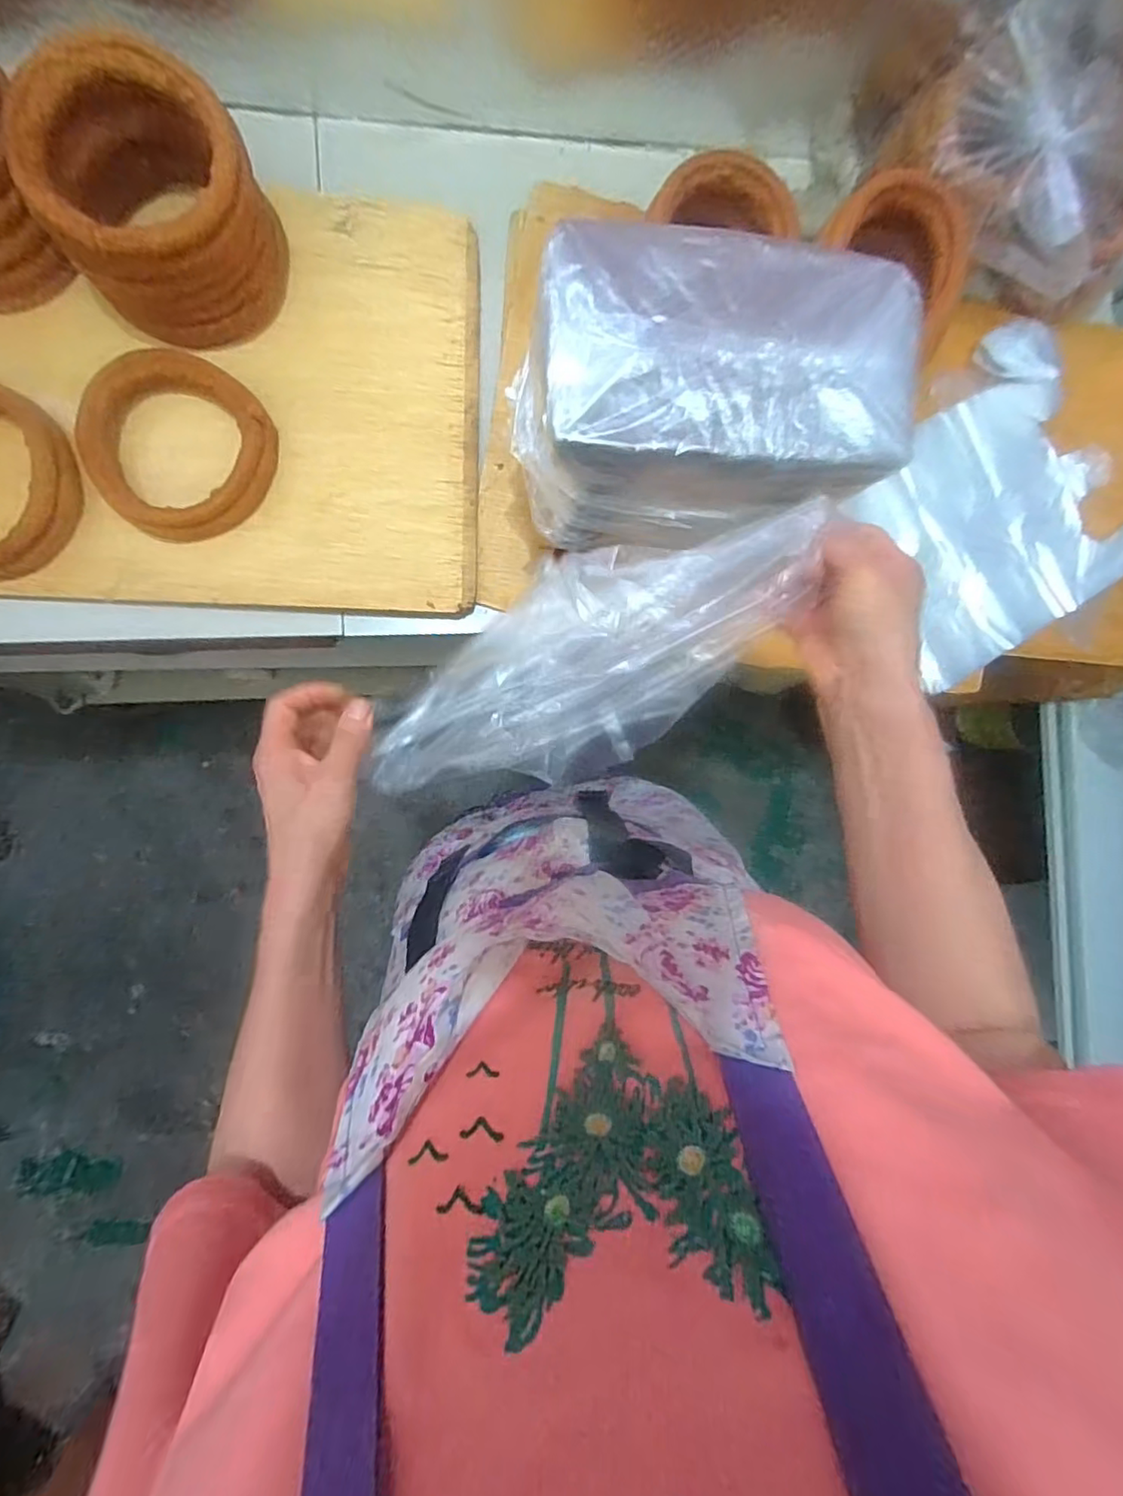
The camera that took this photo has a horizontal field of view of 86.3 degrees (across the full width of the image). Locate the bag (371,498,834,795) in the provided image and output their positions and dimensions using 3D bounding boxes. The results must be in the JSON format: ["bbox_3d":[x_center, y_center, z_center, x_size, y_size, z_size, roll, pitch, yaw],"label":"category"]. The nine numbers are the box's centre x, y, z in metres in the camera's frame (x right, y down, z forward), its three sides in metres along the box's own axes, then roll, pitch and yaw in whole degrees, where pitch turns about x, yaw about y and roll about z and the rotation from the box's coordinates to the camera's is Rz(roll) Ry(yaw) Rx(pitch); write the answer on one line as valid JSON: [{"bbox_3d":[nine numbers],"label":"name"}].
[{"bbox_3d":[0.014,-0.049,0.385,0.307,0.034,0.123,-26,95,18],"label":"bag"}]

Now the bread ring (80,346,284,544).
[{"bbox_3d":[-0.346,-0.273,0.541,0.149,0.042,0.153,0,90,-9],"label":"bread ring"}]

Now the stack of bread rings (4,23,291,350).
[{"bbox_3d":[-0.333,-0.453,0.507,0.173,0.116,0.167,-24,94,-8],"label":"stack of bread rings"}]

